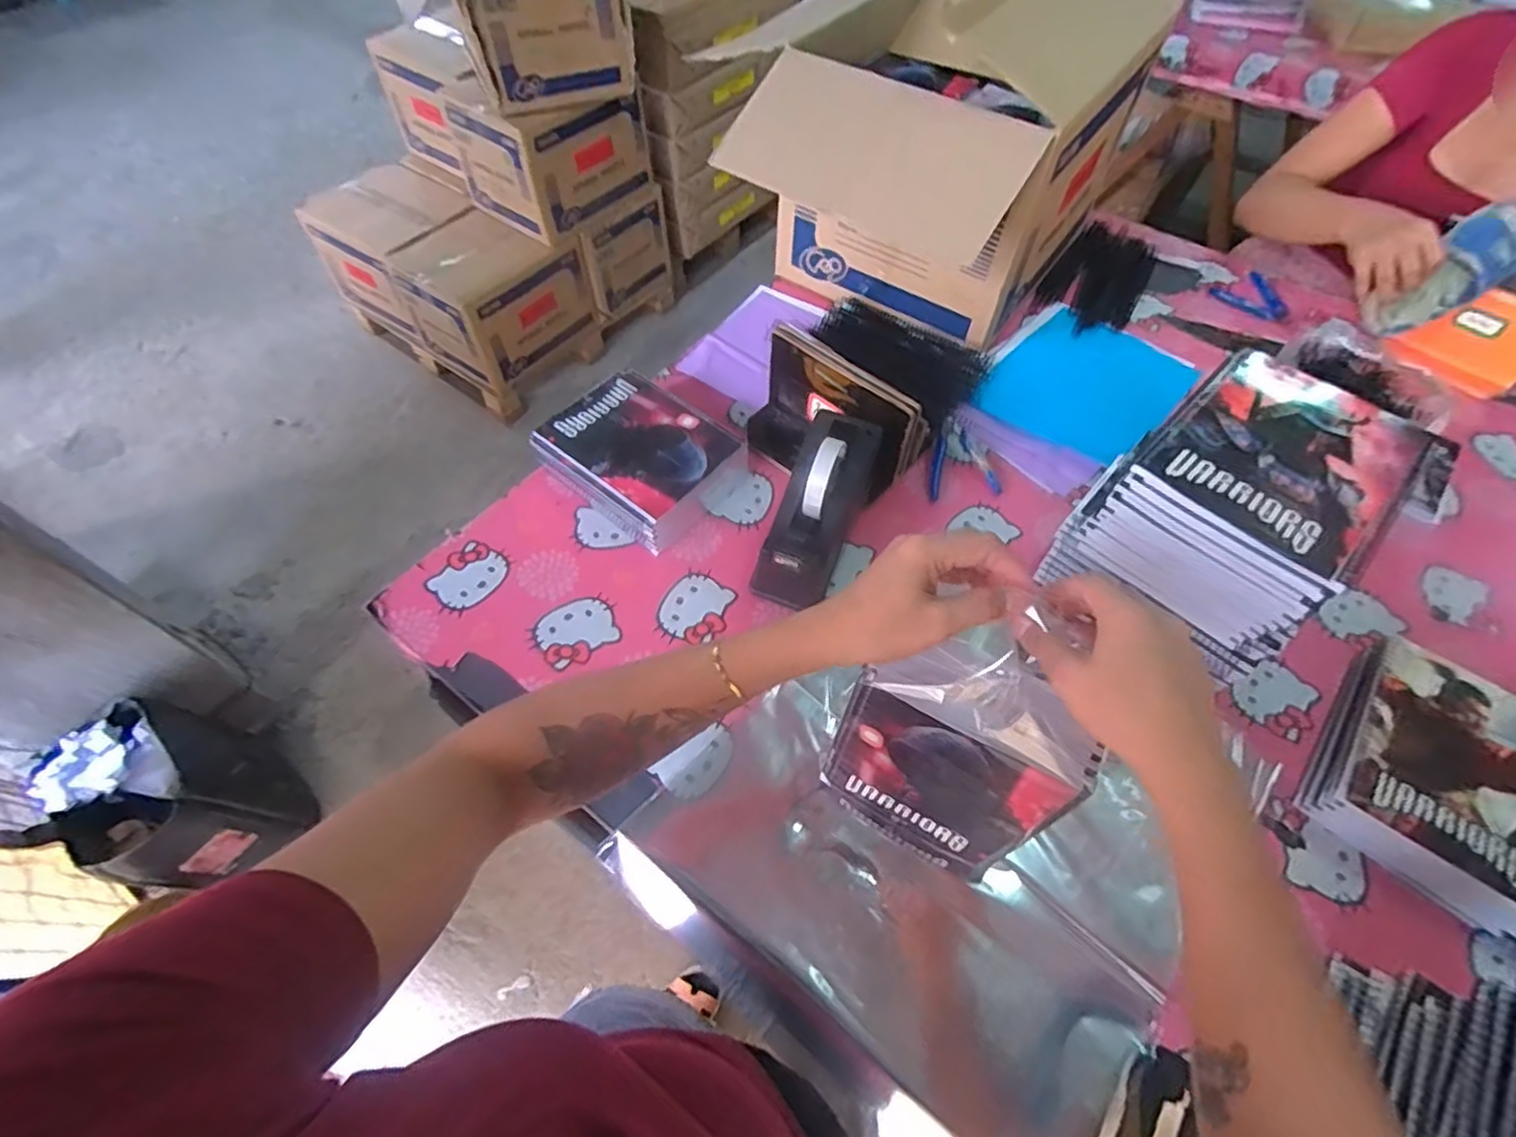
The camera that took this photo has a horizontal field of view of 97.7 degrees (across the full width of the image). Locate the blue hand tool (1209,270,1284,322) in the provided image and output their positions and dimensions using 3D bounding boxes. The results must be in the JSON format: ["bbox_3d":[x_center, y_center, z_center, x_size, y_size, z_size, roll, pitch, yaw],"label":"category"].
[{"bbox_3d":[0.758,-0.409,1.004,0.093,0.013,0.102,1,59,-1],"label":"blue hand tool"}]

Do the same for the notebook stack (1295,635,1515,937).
[{"bbox_3d":[0.607,0.187,0.587,0.173,0.065,0.214,33,63,19],"label":"notebook stack"}]

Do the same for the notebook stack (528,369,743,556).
[{"bbox_3d":[-0.140,-0.135,0.779,0.200,0.060,0.163,36,64,20],"label":"notebook stack"}]

